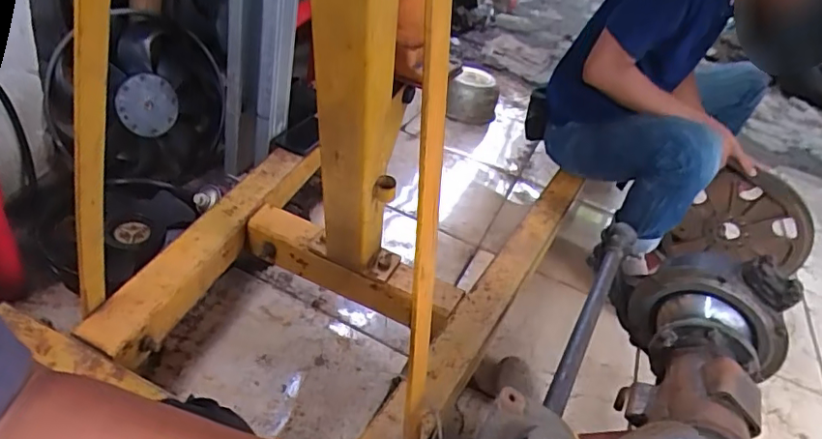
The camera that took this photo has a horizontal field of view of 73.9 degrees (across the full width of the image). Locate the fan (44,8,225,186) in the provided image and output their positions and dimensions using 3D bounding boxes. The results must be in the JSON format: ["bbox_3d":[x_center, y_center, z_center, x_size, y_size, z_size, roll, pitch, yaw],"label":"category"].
[{"bbox_3d":[-0.510,-0.216,1.067,0.104,0.323,0.313,25,39,23],"label":"fan"}]

